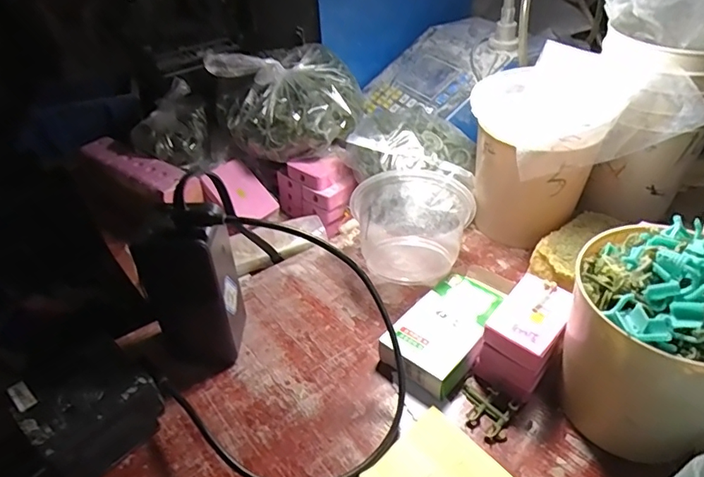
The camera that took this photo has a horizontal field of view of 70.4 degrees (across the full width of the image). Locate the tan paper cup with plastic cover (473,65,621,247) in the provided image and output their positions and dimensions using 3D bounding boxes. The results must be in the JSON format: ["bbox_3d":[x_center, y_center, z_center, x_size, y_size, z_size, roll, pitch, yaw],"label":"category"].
[{"bbox_3d":[0.174,-0.078,0.492,0.112,0.145,0.132,4,39,11],"label":"tan paper cup with plastic cover"}]

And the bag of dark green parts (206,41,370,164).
[{"bbox_3d":[-0.069,-0.153,0.551,0.164,0.098,0.099,-8,39,-5],"label":"bag of dark green parts"}]

